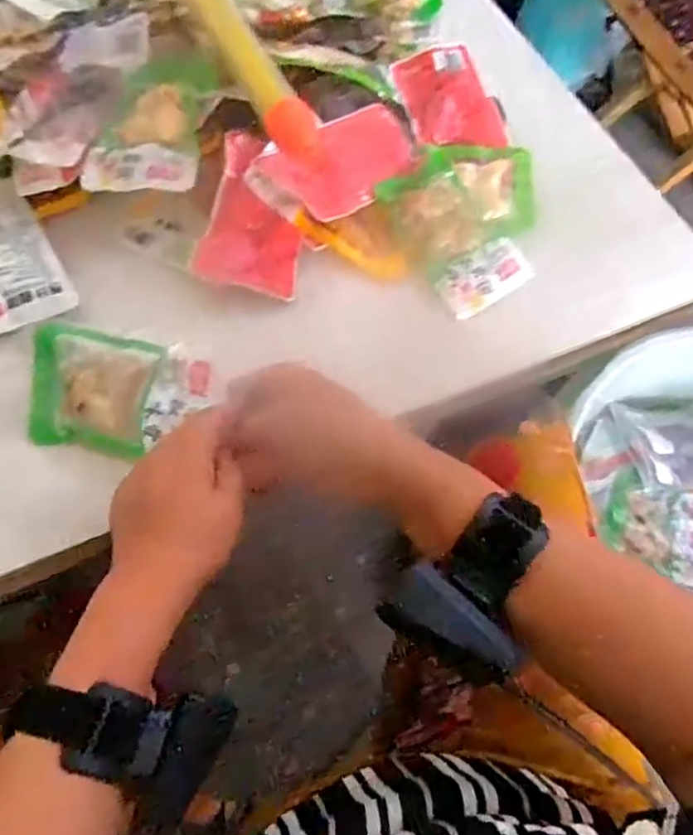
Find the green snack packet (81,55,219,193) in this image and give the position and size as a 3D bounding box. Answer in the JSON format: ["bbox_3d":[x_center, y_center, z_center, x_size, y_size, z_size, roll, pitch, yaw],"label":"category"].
[{"bbox_3d":[-0.145,-0.223,0.481,0.078,0.014,0.128,6,65,0],"label":"green snack packet"}]

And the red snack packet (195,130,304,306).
[{"bbox_3d":[-0.067,-0.153,0.487,0.072,0.005,0.121,13,77,-12],"label":"red snack packet"}]

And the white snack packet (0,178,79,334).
[{"bbox_3d":[-0.262,-0.122,0.468,0.079,0.021,0.138,-29,70,-15],"label":"white snack packet"}]

